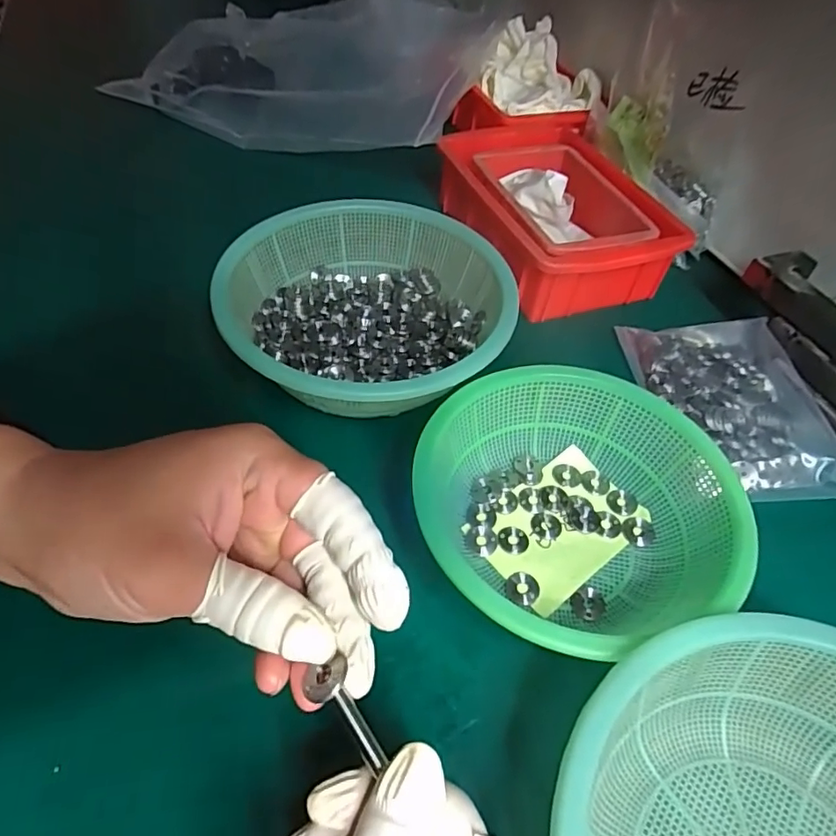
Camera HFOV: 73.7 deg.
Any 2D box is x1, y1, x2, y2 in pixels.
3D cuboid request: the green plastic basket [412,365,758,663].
[{"bbox_3d":[0.080,0.044,0.294,0.160,0.048,0.151,2,51,-3],"label":"green plastic basket"}]

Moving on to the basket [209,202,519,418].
[{"bbox_3d":[-0.033,-0.069,0.374,0.182,0.056,0.183,2,51,-3],"label":"basket"}]

